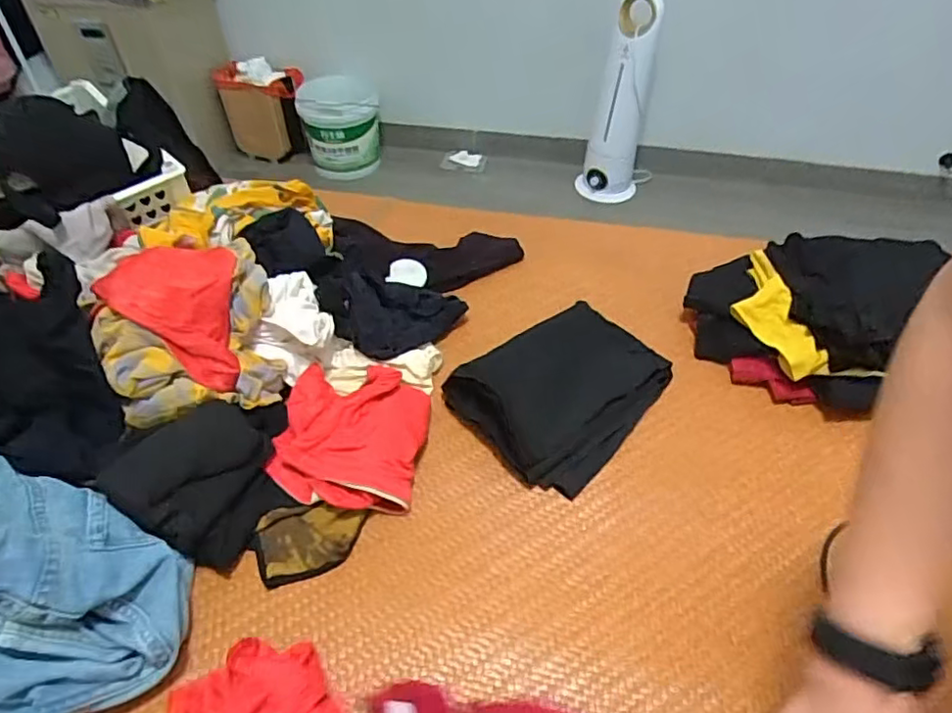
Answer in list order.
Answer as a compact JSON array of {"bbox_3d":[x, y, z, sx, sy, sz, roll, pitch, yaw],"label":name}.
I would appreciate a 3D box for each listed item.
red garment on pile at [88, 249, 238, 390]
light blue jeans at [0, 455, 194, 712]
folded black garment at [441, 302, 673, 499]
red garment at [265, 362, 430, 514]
[{"bbox_3d":[-0.333,-0.053,0.680,0.122,0.093,0.153,-5,48,-6],"label":"red garment on pile"},{"bbox_3d":[-0.388,0.170,0.505,0.276,0.132,0.161,22,51,19],"label":"light blue jeans"},{"bbox_3d":[0.104,0.031,0.723,0.180,0.057,0.233,35,56,27],"label":"folded black garment"},{"bbox_3d":[-0.141,0.087,0.685,0.160,0.047,0.165,7,48,5],"label":"red garment"}]

